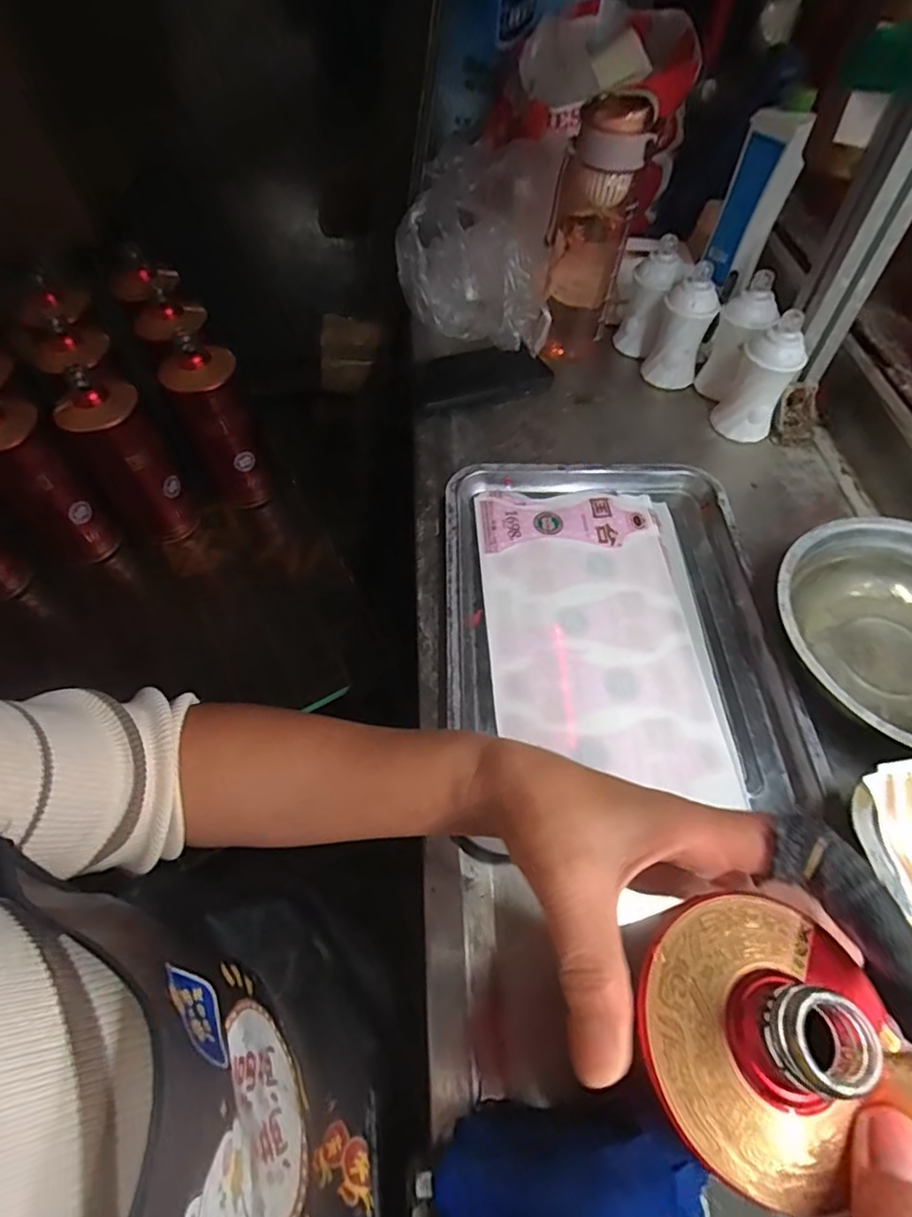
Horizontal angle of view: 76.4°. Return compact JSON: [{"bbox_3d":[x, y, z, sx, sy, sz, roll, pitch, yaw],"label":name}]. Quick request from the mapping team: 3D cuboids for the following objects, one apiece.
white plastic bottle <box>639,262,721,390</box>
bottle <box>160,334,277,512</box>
[{"bbox_3d":[0.237,-0.294,0.613,0.046,0.107,0.055,-30,60,-18],"label":"white plastic bottle"},{"bbox_3d":[-0.270,-0.208,0.673,0.071,0.169,0.091,-26,59,-16],"label":"bottle"}]

